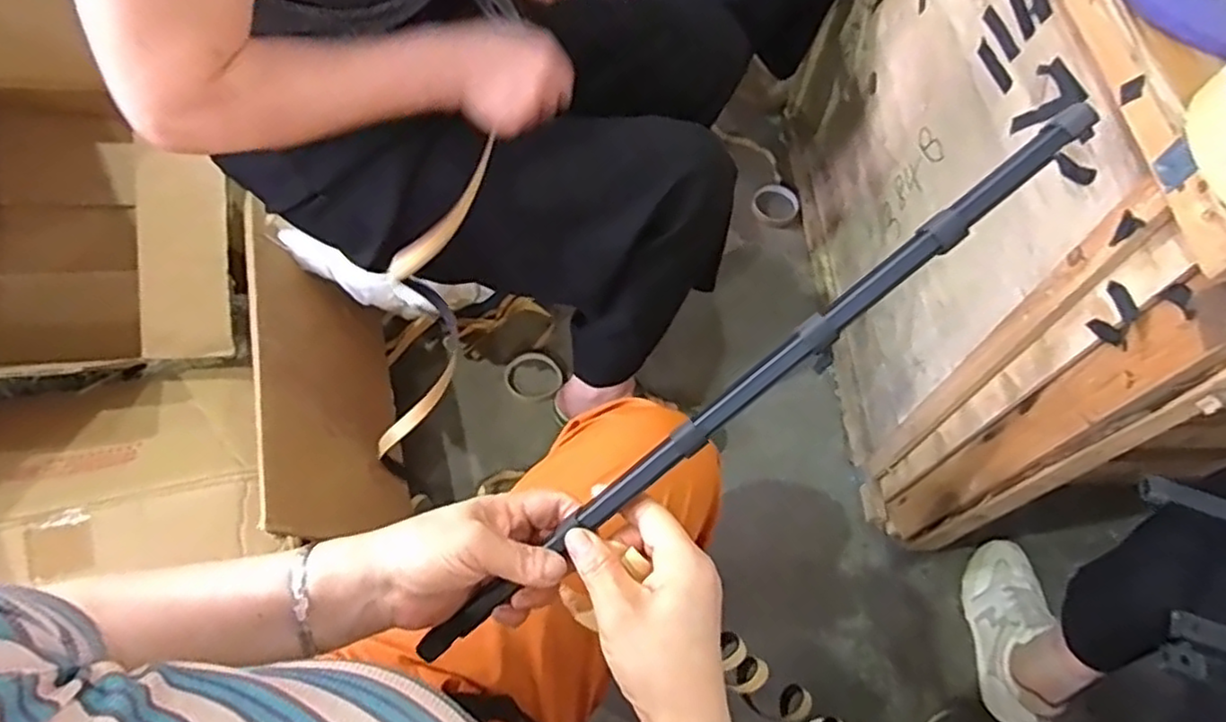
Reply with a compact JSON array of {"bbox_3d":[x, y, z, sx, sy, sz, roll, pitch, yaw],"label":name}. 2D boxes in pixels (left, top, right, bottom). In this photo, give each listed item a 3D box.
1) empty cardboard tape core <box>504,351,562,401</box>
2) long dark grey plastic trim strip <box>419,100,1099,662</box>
[{"bbox_3d":[-0.119,0.023,1.036,0.081,0.016,0.072,-12,64,-9],"label":"empty cardboard tape core"},{"bbox_3d":[0.061,0.026,0.367,0.442,0.007,0.019,-40,69,9],"label":"long dark grey plastic trim strip"}]

